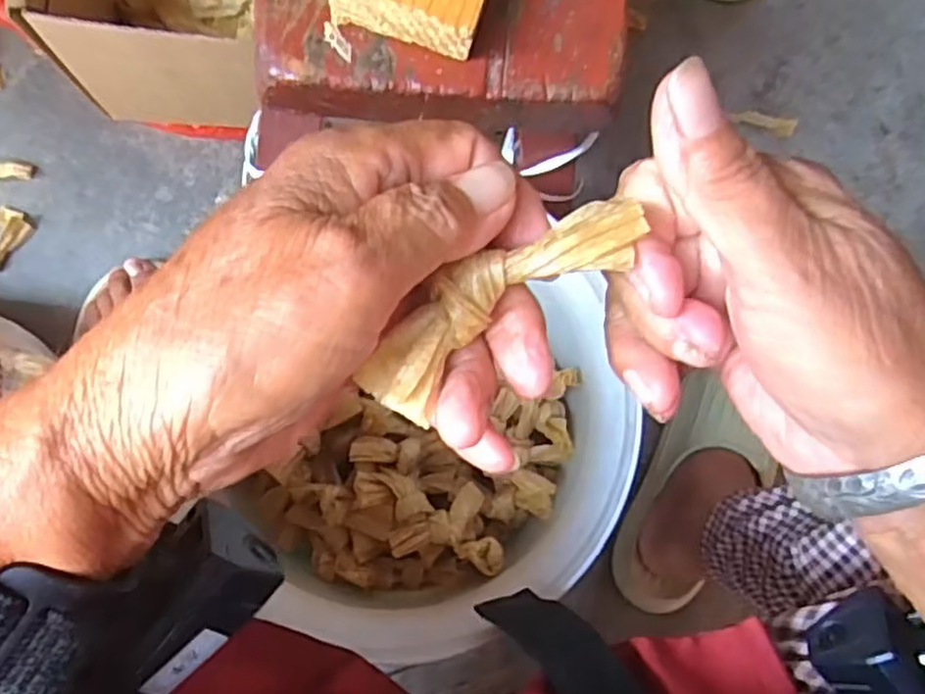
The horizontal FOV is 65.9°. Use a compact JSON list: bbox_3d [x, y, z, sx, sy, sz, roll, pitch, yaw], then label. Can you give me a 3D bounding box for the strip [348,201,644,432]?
[{"bbox_3d":[0.010,-0.012,0.188,0.083,0.007,0.026,-34,87,-1],"label":"strip"}]

